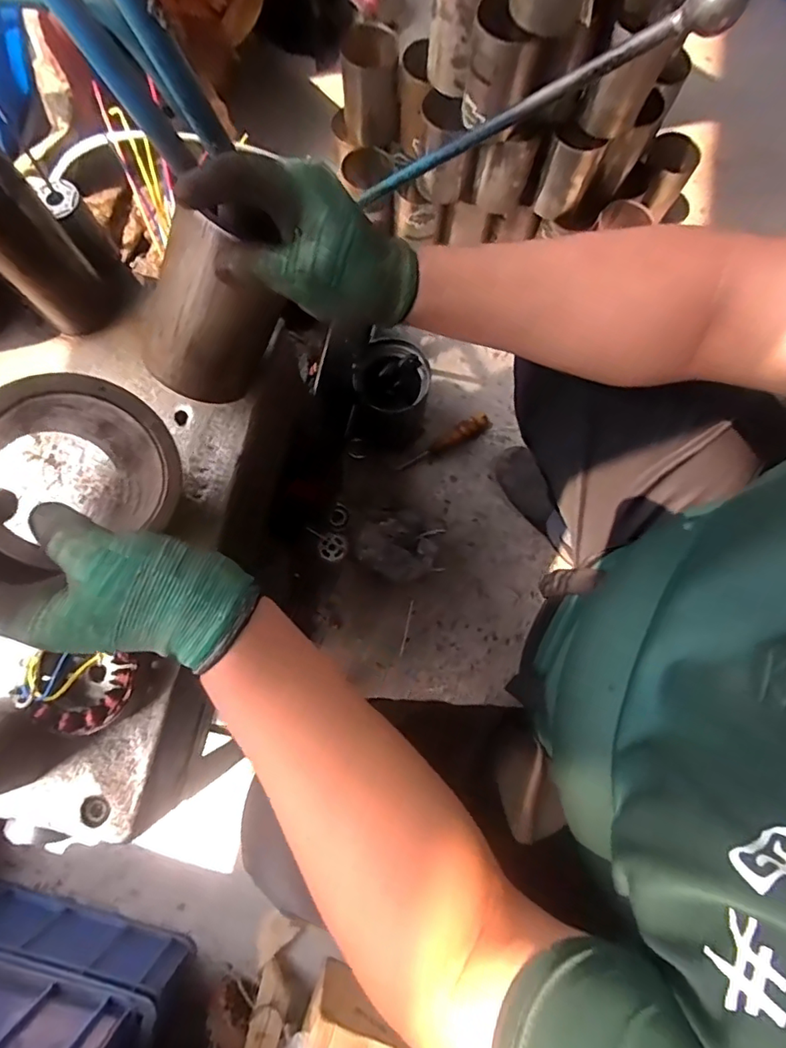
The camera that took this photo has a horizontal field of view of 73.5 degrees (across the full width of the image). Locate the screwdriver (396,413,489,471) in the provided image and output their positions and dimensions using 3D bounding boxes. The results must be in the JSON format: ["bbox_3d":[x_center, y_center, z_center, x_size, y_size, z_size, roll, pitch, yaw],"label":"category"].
[{"bbox_3d":[0.088,-0.147,0.927,0.176,0.038,0.028,-26,79,-6],"label":"screwdriver"}]

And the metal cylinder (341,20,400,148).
[{"bbox_3d":[-0.037,-0.735,0.884,0.088,0.135,0.102,-3,77,-1],"label":"metal cylinder"}]

